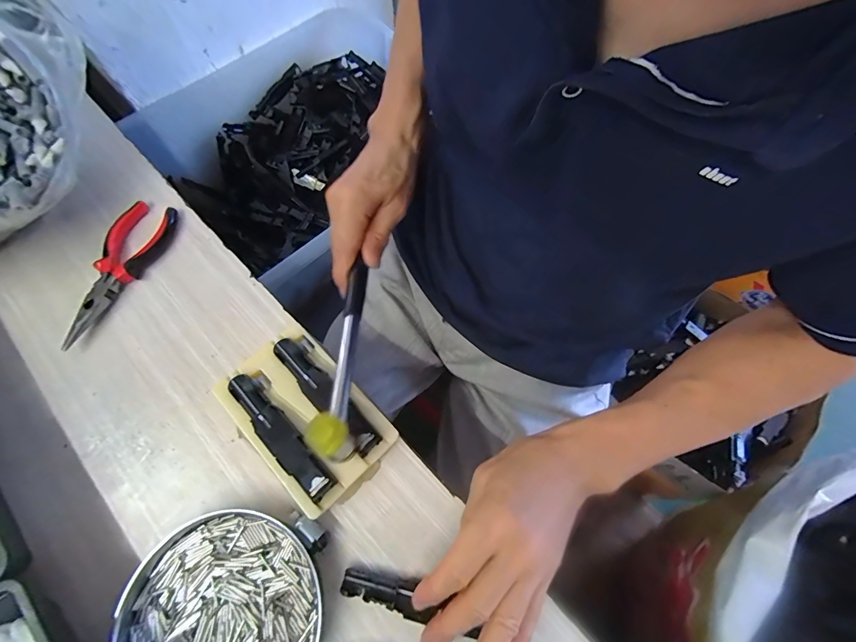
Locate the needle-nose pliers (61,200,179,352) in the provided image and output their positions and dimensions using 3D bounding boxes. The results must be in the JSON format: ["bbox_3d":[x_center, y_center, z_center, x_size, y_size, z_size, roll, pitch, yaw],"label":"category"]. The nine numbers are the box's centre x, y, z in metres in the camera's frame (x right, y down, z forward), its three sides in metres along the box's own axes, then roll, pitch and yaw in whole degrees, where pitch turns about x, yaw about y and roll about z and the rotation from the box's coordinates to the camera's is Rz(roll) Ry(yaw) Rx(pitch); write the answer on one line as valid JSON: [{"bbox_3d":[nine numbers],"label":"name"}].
[{"bbox_3d":[-0.302,-0.050,0.362,0.051,0.016,0.156,13,69,5],"label":"needle-nose pliers"}]

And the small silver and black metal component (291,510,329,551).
[{"bbox_3d":[-0.088,0.154,0.279,0.035,0.010,0.013,42,74,15],"label":"small silver and black metal component"}]

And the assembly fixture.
[{"bbox_3d":[-0.102,0.074,0.309,0.087,0.030,0.139,-42,75,-15],"label":"assembly fixture"}]

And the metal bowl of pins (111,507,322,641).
[{"bbox_3d":[-0.141,0.208,0.259,0.129,0.023,0.132,0,68,0],"label":"metal bowl of pins"}]

